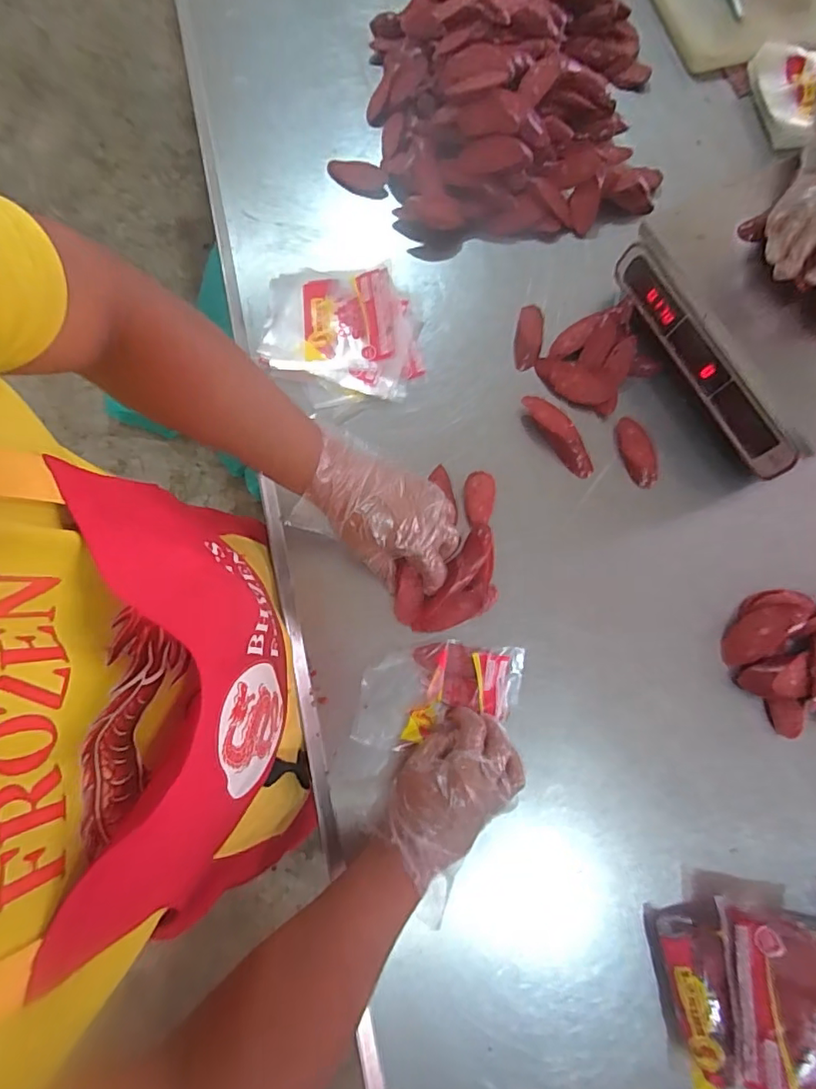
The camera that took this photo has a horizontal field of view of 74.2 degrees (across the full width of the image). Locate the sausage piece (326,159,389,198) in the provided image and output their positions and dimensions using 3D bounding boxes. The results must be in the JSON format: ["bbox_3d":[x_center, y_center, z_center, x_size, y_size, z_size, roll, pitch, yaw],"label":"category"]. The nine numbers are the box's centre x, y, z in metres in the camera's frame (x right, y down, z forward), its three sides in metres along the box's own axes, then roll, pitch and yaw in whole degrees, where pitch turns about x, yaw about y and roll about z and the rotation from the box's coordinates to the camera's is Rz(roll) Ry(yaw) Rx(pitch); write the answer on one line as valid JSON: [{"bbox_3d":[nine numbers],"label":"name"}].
[{"bbox_3d":[-0.071,-0.531,0.777,0.100,0.018,0.042,26,77,6],"label":"sausage piece"}]

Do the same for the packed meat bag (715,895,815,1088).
[{"bbox_3d":[0.348,0.417,0.488,0.099,0.050,0.132,5,75,-1],"label":"packed meat bag"}]

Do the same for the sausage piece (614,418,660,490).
[{"bbox_3d":[0.294,-0.119,0.692,0.033,0.024,0.092,-21,77,-5],"label":"sausage piece"}]

